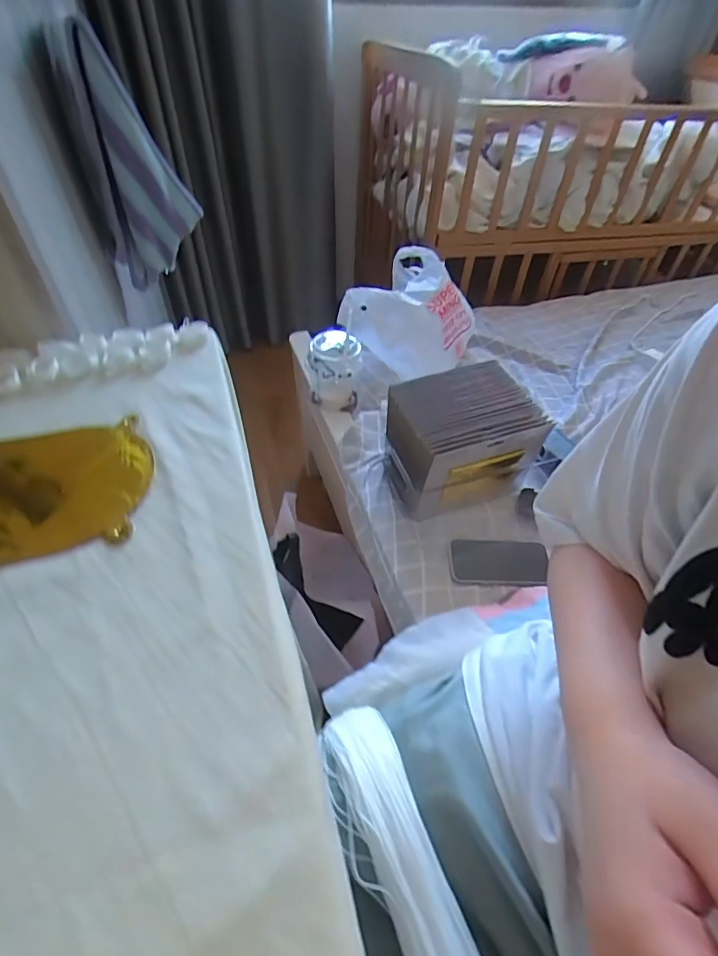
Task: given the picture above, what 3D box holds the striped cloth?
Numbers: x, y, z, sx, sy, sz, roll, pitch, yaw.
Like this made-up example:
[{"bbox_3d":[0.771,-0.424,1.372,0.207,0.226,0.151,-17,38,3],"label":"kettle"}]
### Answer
[{"bbox_3d":[-0.304,-0.421,0.649,0.138,0.293,0.112,-16,48,-16],"label":"striped cloth"}]

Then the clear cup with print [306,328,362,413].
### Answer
[{"bbox_3d":[-0.047,-0.203,0.891,0.099,0.136,0.082,-1,46,-2],"label":"clear cup with print"}]

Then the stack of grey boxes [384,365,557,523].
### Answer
[{"bbox_3d":[0.157,-0.060,0.745,0.201,0.164,0.157,-13,48,-13],"label":"stack of grey boxes"}]

